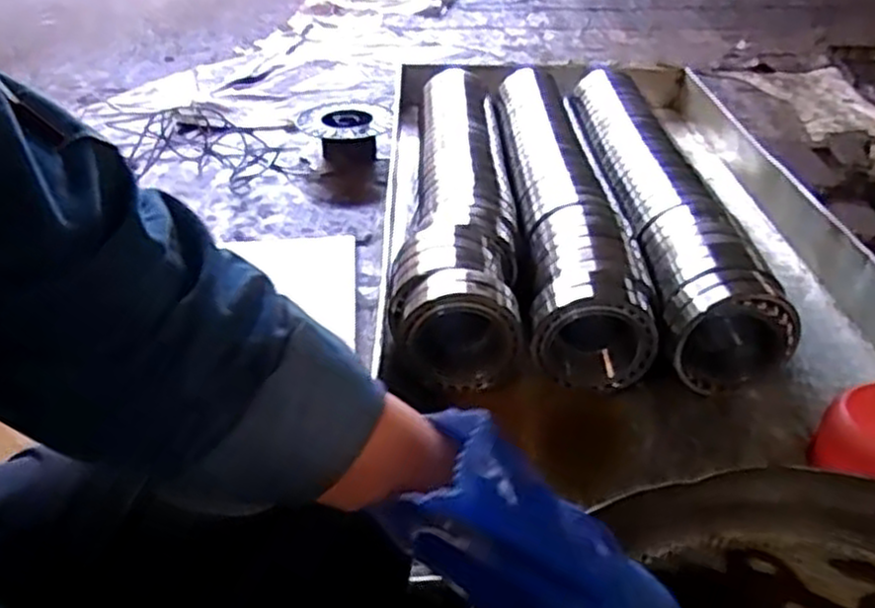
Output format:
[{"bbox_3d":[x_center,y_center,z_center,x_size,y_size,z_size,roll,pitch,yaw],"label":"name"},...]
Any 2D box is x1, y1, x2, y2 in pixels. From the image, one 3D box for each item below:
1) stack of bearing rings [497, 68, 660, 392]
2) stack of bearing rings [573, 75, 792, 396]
[{"bbox_3d":[0.186,-0.176,1.230,0.138,0.133,0.747,0,34,0],"label":"stack of bearing rings"},{"bbox_3d":[0.338,-0.167,1.216,0.148,0.148,0.745,-1,34,-1],"label":"stack of bearing rings"}]

